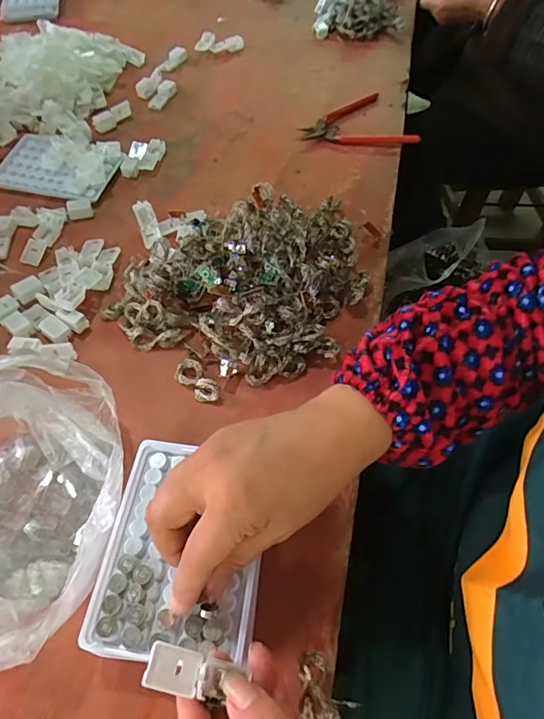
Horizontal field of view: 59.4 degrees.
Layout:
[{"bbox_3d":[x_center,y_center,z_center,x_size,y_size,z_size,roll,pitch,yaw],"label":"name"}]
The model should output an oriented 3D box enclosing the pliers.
[{"bbox_3d":[0.115,-0.324,0.637,0.149,0.016,0.113,6,57,2],"label":"pliers"}]

